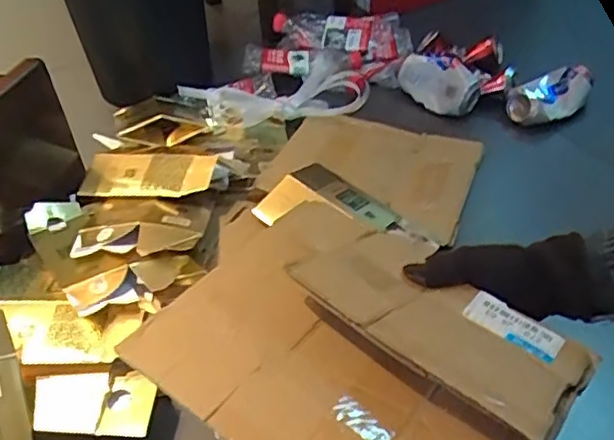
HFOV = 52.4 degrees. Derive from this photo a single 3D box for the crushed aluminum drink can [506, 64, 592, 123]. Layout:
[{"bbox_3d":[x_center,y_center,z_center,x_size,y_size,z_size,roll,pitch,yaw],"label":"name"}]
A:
[{"bbox_3d":[0.414,-0.212,1.078,0.164,0.055,0.091,-25,46,-22],"label":"crushed aluminum drink can"}]

